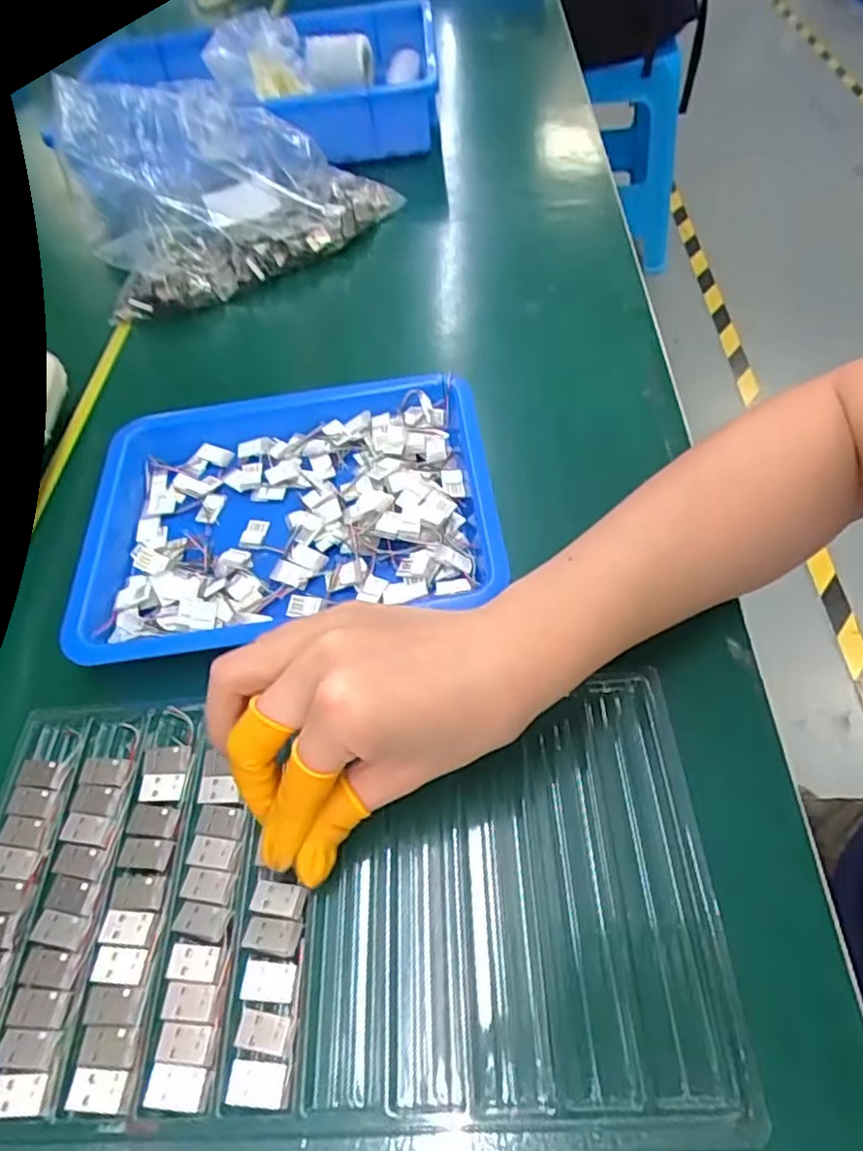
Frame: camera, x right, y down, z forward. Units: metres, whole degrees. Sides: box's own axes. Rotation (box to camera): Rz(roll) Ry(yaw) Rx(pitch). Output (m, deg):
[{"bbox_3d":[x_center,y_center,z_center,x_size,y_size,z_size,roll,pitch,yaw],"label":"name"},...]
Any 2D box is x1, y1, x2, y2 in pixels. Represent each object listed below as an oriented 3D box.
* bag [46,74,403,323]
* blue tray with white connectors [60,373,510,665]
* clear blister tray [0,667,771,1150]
[{"bbox_3d":[-0.190,-0.340,0.574,0.229,0.099,0.250,-29,56,-14],"label":"bag"},{"bbox_3d":[-0.080,-0.034,0.367,0.228,0.030,0.171,-9,54,0],"label":"blue tray with white connectors"},{"bbox_3d":[-0.041,0.120,0.264,0.291,0.010,0.161,-1,54,4],"label":"clear blister tray"}]

